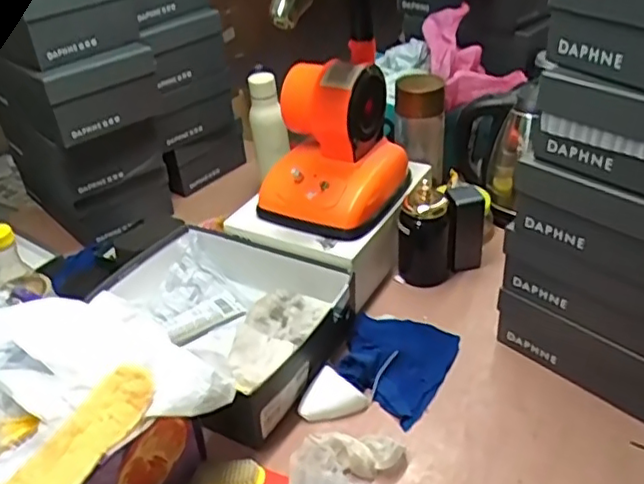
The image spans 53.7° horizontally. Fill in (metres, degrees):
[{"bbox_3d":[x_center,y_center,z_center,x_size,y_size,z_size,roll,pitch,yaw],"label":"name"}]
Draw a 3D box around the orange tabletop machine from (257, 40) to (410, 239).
[{"bbox_3d":[0.014,-0.147,0.932,0.178,0.201,0.185,13,39,22],"label":"orange tabletop machine"}]

